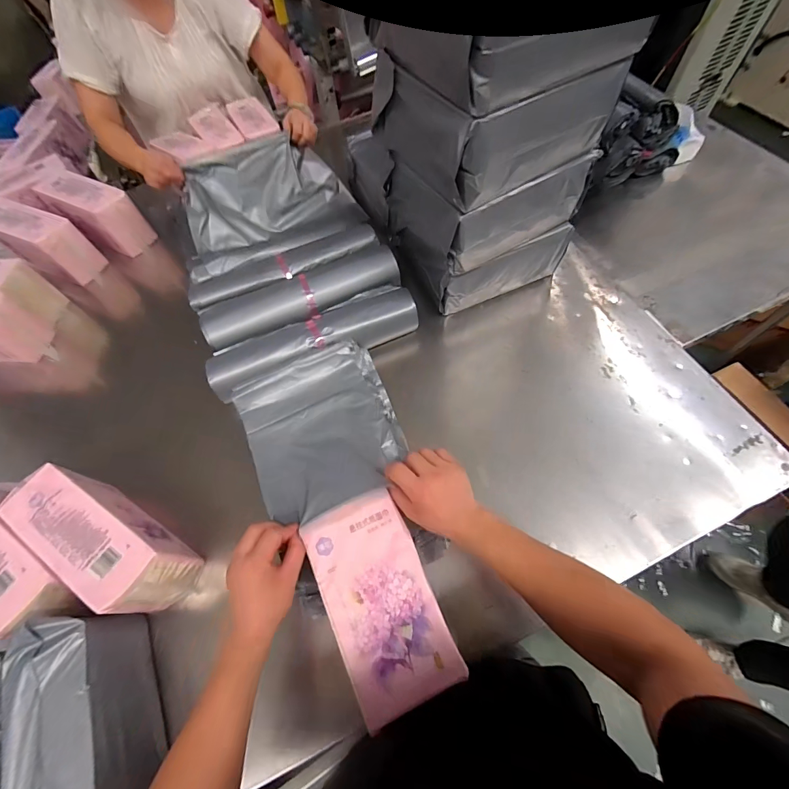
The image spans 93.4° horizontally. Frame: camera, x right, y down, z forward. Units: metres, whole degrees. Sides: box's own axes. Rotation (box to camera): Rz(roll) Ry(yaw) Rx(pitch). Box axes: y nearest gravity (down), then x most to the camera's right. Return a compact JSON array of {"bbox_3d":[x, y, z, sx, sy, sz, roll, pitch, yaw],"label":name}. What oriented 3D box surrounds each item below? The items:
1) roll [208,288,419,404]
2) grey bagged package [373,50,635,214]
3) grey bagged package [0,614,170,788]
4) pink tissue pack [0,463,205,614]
[{"bbox_3d":[-0.155,-0.102,0.710,0.400,0.059,0.106,-25,64,-9],"label":"roll"},{"bbox_3d":[0.136,-0.438,0.567,0.263,0.116,0.268,-32,66,-13],"label":"grey bagged package"},{"bbox_3d":[-0.357,0.389,0.429,0.105,0.132,0.255,-26,65,-10],"label":"grey bagged package"},{"bbox_3d":[-0.417,0.206,0.537,0.238,0.113,0.094,30,68,17],"label":"pink tissue pack"}]

